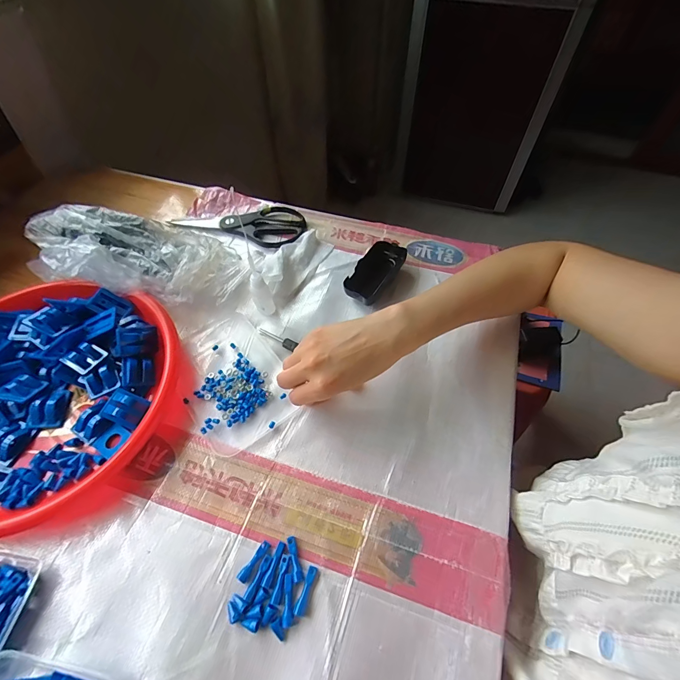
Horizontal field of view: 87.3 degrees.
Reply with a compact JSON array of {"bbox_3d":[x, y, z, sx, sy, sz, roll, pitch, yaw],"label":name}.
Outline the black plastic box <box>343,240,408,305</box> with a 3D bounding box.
[{"bbox_3d":[0.047,-0.095,0.502,0.050,0.025,0.112,27,61,17],"label":"black plastic box"}]

